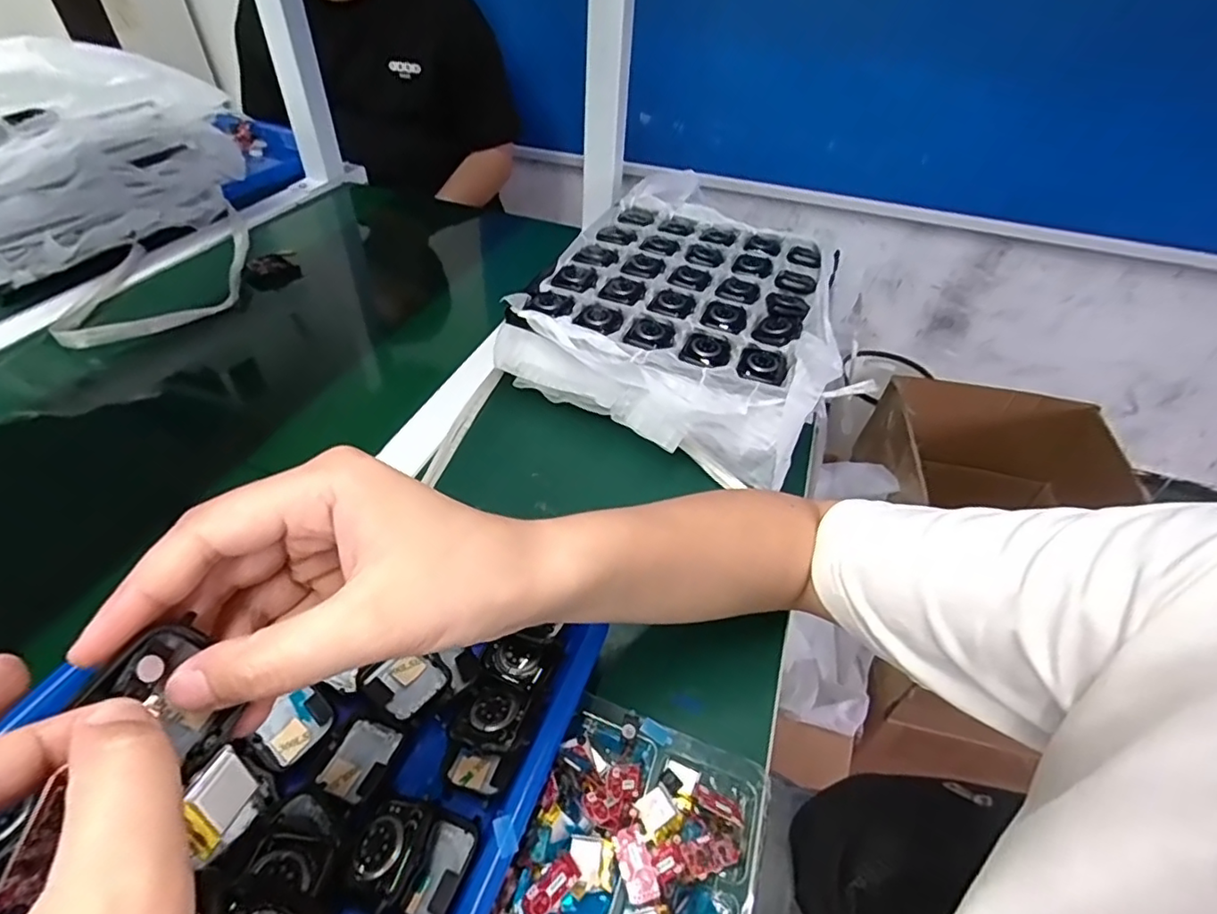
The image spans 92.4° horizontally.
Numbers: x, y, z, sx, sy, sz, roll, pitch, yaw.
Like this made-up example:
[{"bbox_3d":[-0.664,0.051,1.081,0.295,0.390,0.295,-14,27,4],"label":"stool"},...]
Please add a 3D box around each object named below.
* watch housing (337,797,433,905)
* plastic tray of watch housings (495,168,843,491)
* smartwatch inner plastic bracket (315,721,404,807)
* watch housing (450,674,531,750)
[{"bbox_3d":[-0.098,0.172,0.256,0.032,0.015,0.038,18,46,15],"label":"watch housing"},{"bbox_3d":[0.084,-0.149,0.558,0.271,0.072,0.336,20,47,16],"label":"plastic tray of watch housings"},{"bbox_3d":[-0.122,0.148,0.286,0.028,0.005,0.035,17,46,13],"label":"smartwatch inner plastic bracket"},{"bbox_3d":[-0.059,0.131,0.298,0.033,0.014,0.036,14,45,10],"label":"watch housing"}]

